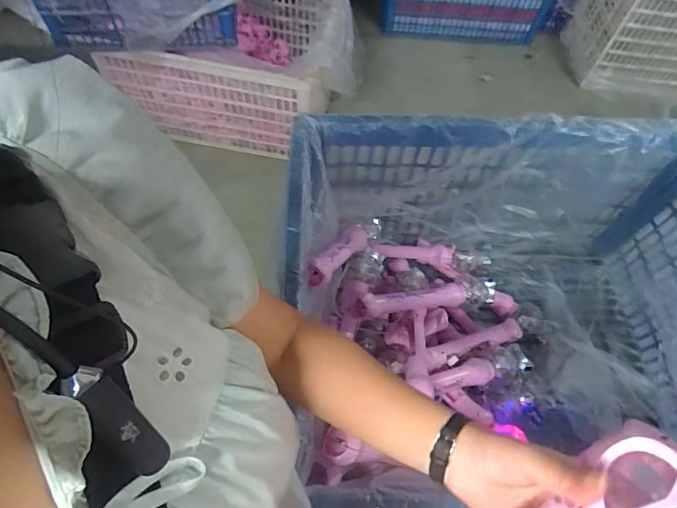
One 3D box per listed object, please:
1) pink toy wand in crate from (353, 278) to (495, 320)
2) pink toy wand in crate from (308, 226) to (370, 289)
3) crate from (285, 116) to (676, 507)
[{"bbox_3d":[0.196,0.091,0.935,0.376,0.050,0.056,-3,58,-30],"label":"pink toy wand in crate"},{"bbox_3d":[0.006,-0.005,0.823,0.043,0.052,0.286,25,24,11],"label":"pink toy wand in crate"},{"bbox_3d":[0.329,0.125,0.828,0.818,0.430,0.621,0,60,-4],"label":"crate"}]

